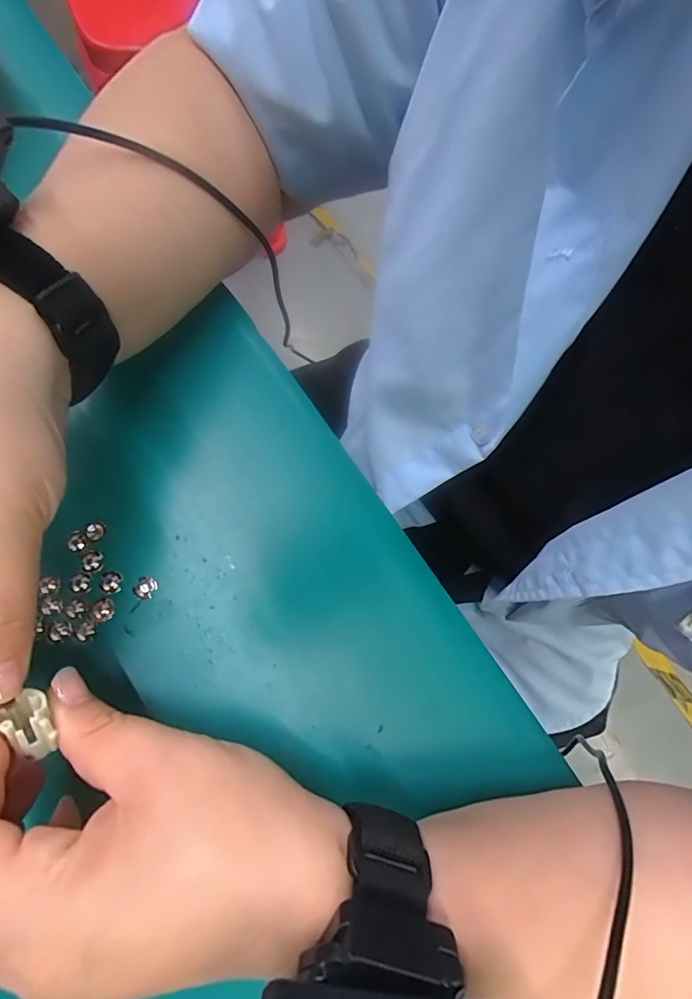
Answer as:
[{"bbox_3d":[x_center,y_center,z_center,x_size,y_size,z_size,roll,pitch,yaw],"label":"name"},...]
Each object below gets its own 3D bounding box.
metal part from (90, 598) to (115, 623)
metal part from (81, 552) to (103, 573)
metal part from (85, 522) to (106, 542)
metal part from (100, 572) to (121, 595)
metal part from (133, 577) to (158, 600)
[{"bbox_3d":[-0.111,0.050,0.211,0.010,0.004,0.010,-18,77,-10],"label":"metal part"},{"bbox_3d":[-0.119,0.029,0.216,0.009,0.004,0.009,-3,75,-6],"label":"metal part"},{"bbox_3d":[-0.119,0.015,0.219,0.008,0.004,0.008,1,74,-5],"label":"metal part"},{"bbox_3d":[-0.110,0.038,0.214,0.009,0.004,0.010,-2,75,-6],"label":"metal part"},{"bbox_3d":[-0.094,0.041,0.215,0.009,0.004,0.010,28,74,3],"label":"metal part"}]

